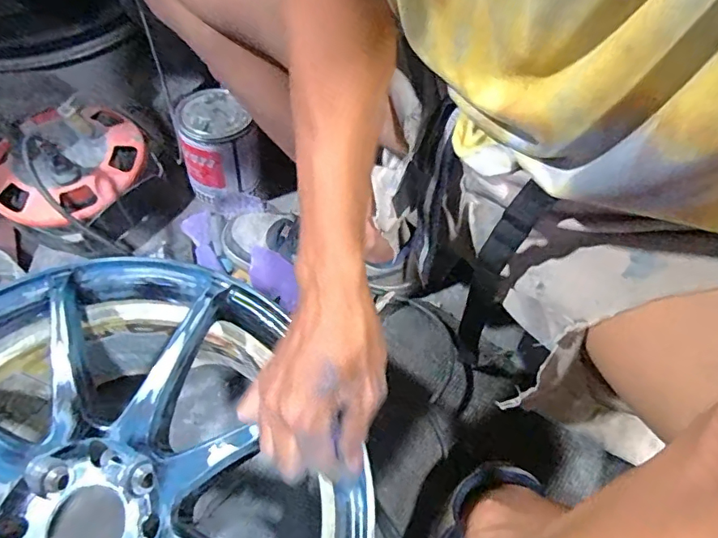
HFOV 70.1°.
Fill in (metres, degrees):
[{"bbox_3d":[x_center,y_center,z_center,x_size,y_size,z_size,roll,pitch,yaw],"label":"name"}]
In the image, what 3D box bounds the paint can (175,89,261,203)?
[{"bbox_3d":[-0.194,-0.169,0.720,0.107,0.109,0.119,-12,61,-8],"label":"paint can"}]

